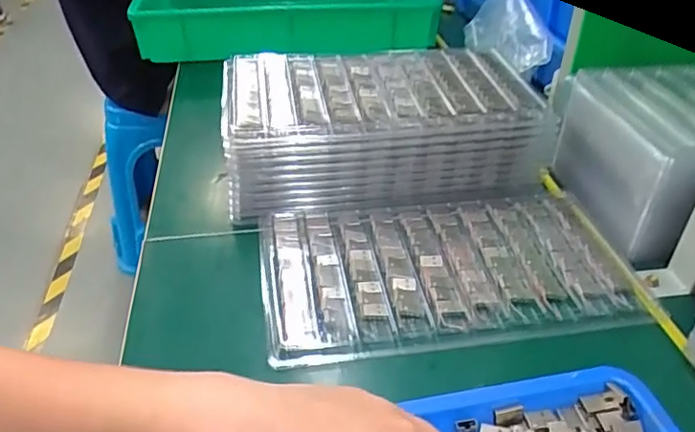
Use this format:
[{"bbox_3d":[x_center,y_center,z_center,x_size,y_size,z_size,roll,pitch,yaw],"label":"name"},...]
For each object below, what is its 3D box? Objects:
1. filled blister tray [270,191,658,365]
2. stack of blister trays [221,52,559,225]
[{"bbox_3d":[0.074,0.039,0.477,0.282,0.030,0.167,-7,37,-9],"label":"filled blister tray"},{"bbox_3d":[0.033,-0.085,0.569,0.297,0.090,0.145,-7,38,-7],"label":"stack of blister trays"}]

